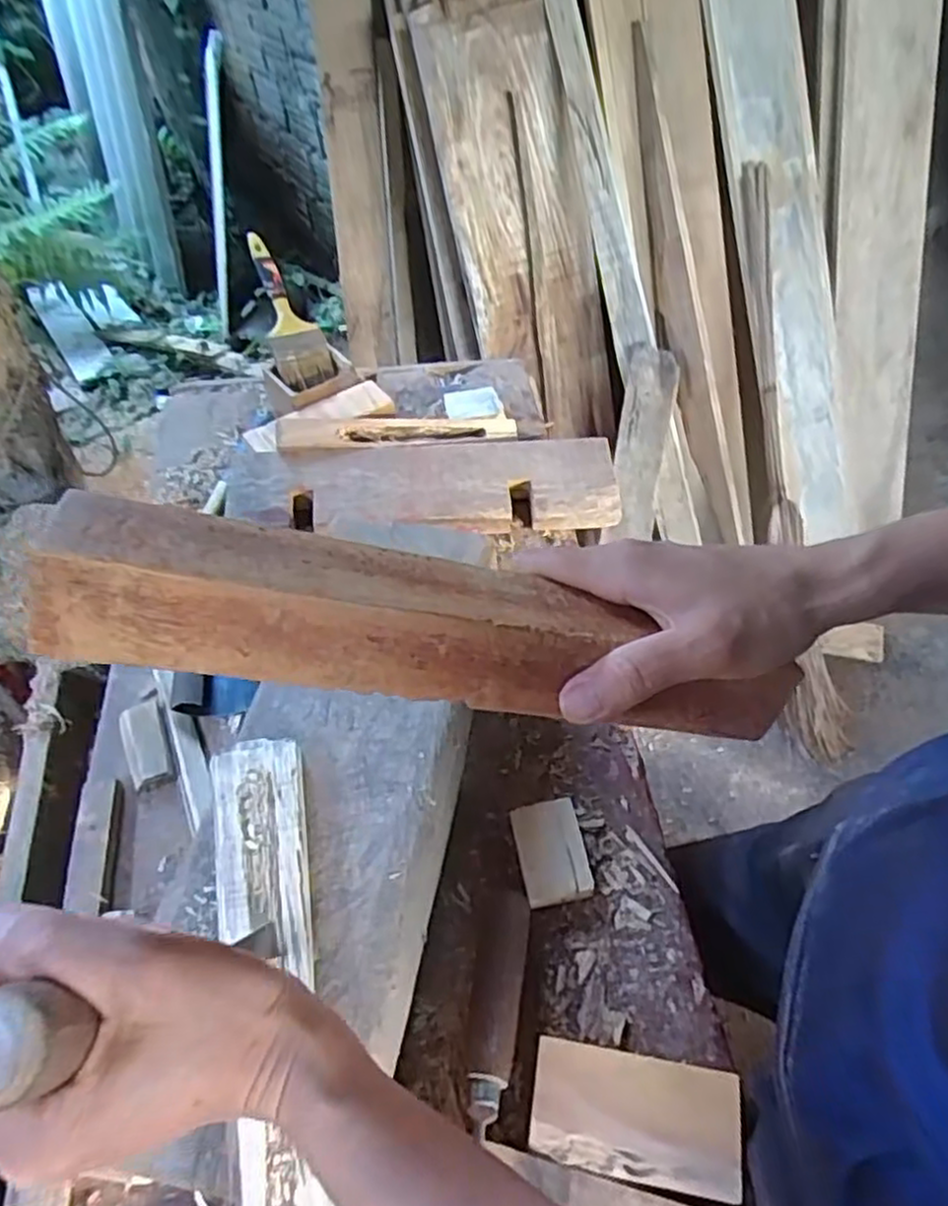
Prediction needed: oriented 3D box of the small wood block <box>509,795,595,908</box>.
[{"bbox_3d":[0.062,0.199,0.587,0.052,0.026,0.076,-10,52,-4],"label":"small wood block"}]

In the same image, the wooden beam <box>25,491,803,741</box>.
[{"bbox_3d":[-0.003,0.008,0.284,0.287,0.037,0.054,11,49,-20],"label":"wooden beam"}]

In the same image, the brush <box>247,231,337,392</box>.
[{"bbox_3d":[-0.241,-0.374,0.946,0.070,0.032,0.208,-19,85,-11],"label":"brush"}]

